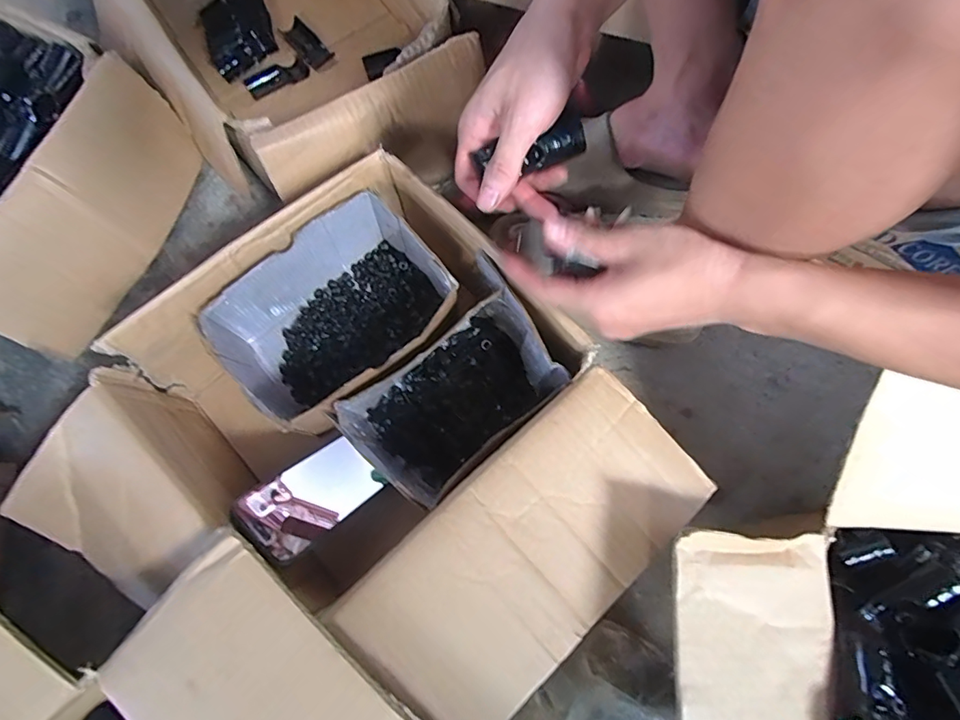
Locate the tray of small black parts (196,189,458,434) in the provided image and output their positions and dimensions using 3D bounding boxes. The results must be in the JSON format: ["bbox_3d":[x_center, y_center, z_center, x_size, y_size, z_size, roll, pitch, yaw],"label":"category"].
[{"bbox_3d":[-0.138,-0.040,0.486,0.207,0.099,0.153,-38,76,-11],"label":"tray of small black parts"}]

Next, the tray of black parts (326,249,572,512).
[{"bbox_3d":[-0.022,0.031,0.465,0.127,0.105,0.196,43,78,12],"label":"tray of black parts"}]

